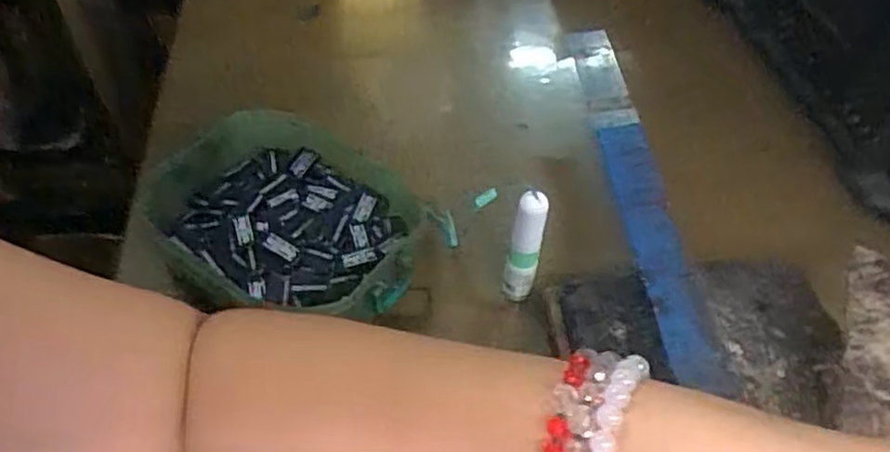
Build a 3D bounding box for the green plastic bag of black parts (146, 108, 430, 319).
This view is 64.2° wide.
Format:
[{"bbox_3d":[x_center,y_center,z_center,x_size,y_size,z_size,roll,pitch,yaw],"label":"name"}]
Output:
[{"bbox_3d":[-0.101,-0.013,0.445,0.162,0.036,0.133,2,50,-2],"label":"green plastic bag of black parts"}]

